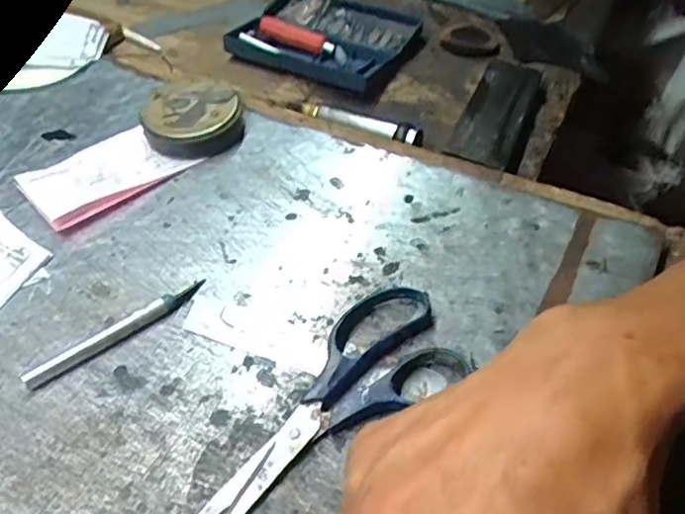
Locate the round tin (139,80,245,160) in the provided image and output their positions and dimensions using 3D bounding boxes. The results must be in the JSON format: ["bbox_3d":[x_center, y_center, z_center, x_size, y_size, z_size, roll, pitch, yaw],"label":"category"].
[{"bbox_3d":[-0.118,-0.107,0.469,0.070,0.030,0.067,0,49,0],"label":"round tin"}]

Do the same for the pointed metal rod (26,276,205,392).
[{"bbox_3d":[-0.133,0.042,0.356,0.112,0.012,0.013,-30,56,-23],"label":"pointed metal rod"}]

